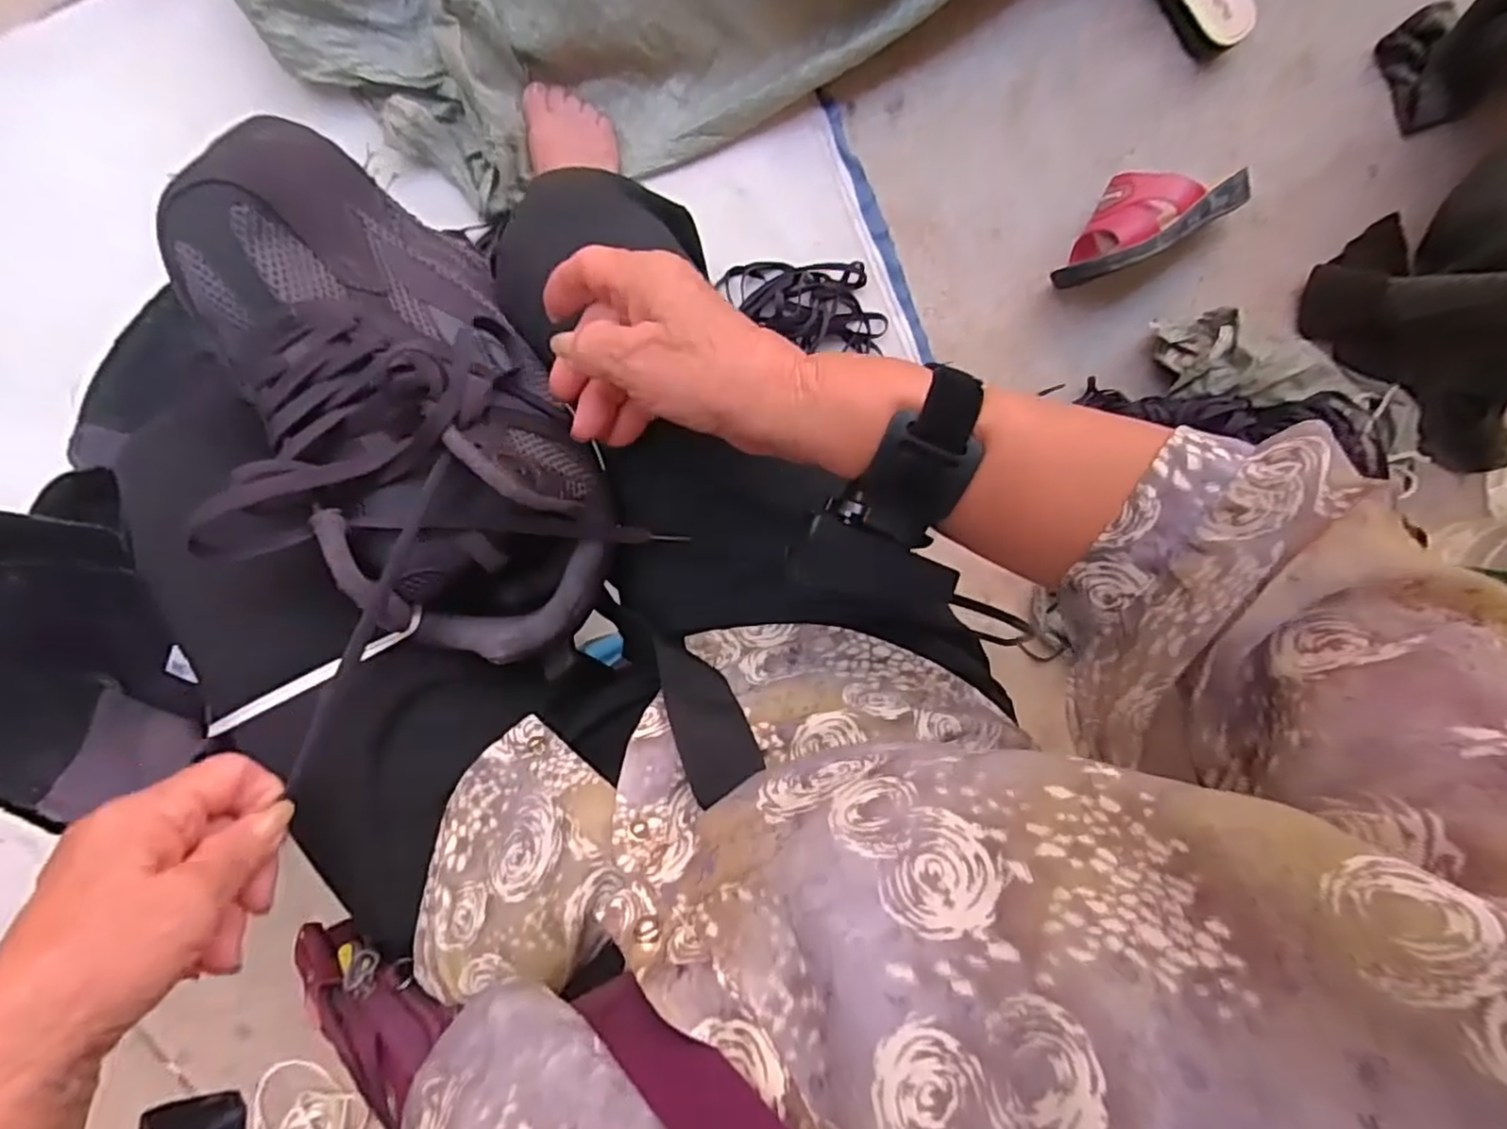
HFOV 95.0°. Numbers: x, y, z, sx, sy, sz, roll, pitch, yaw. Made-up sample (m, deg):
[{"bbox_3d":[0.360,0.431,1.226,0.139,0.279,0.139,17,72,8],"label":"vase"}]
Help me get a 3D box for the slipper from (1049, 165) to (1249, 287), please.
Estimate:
[{"bbox_3d":[0.432,-0.389,0.757,0.224,0.084,0.088,-29,102,-4],"label":"slipper"}]

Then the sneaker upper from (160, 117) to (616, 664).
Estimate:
[{"bbox_3d":[-0.173,-0.075,0.321,0.131,0.089,0.264,-31,97,-4],"label":"sneaker upper"}]

